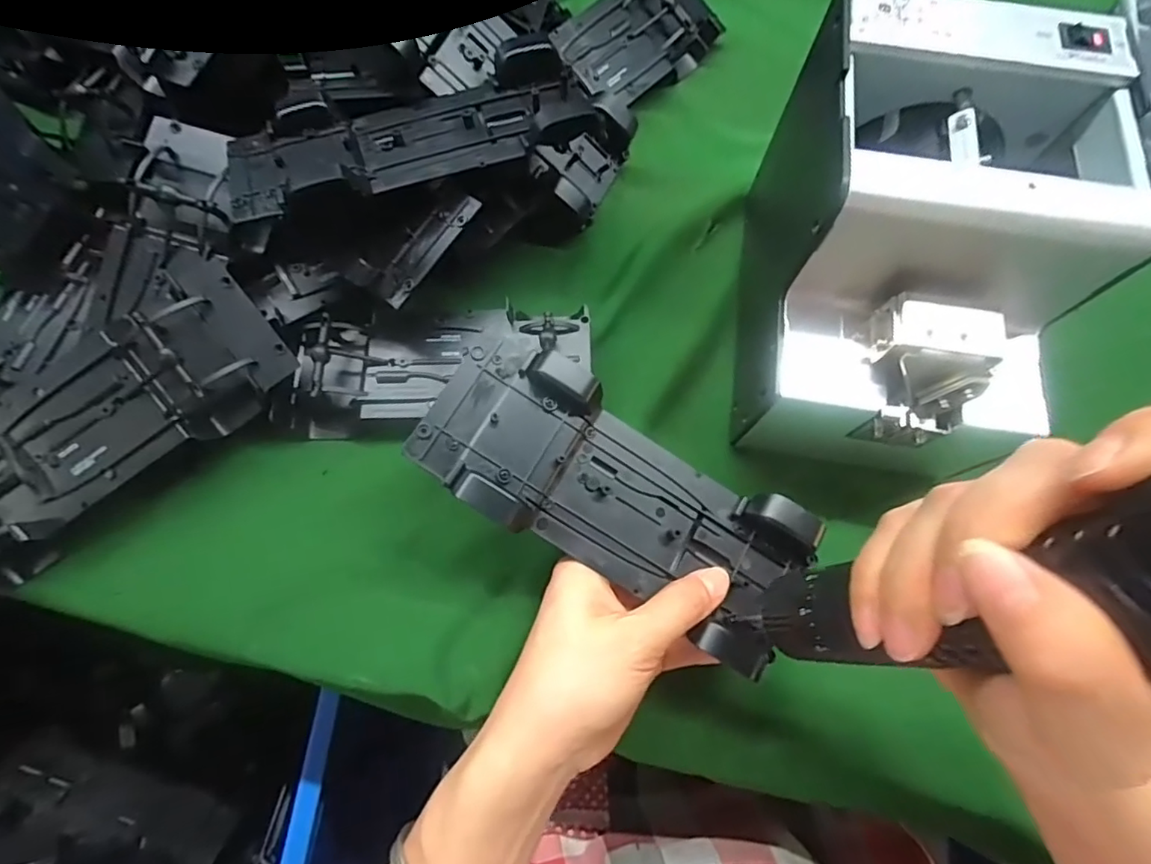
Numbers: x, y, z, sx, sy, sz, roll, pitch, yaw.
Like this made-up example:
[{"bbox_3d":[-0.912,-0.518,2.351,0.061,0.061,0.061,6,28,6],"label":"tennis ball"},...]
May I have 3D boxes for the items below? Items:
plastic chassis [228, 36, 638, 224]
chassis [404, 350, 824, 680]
[{"bbox_3d":[-0.081,-0.166,0.298,0.202,0.026,0.093,-13,72,-5],"label":"plastic chassis"},{"bbox_3d":[0.020,0.029,0.255,0.182,0.023,0.080,29,73,-5],"label":"chassis"}]

